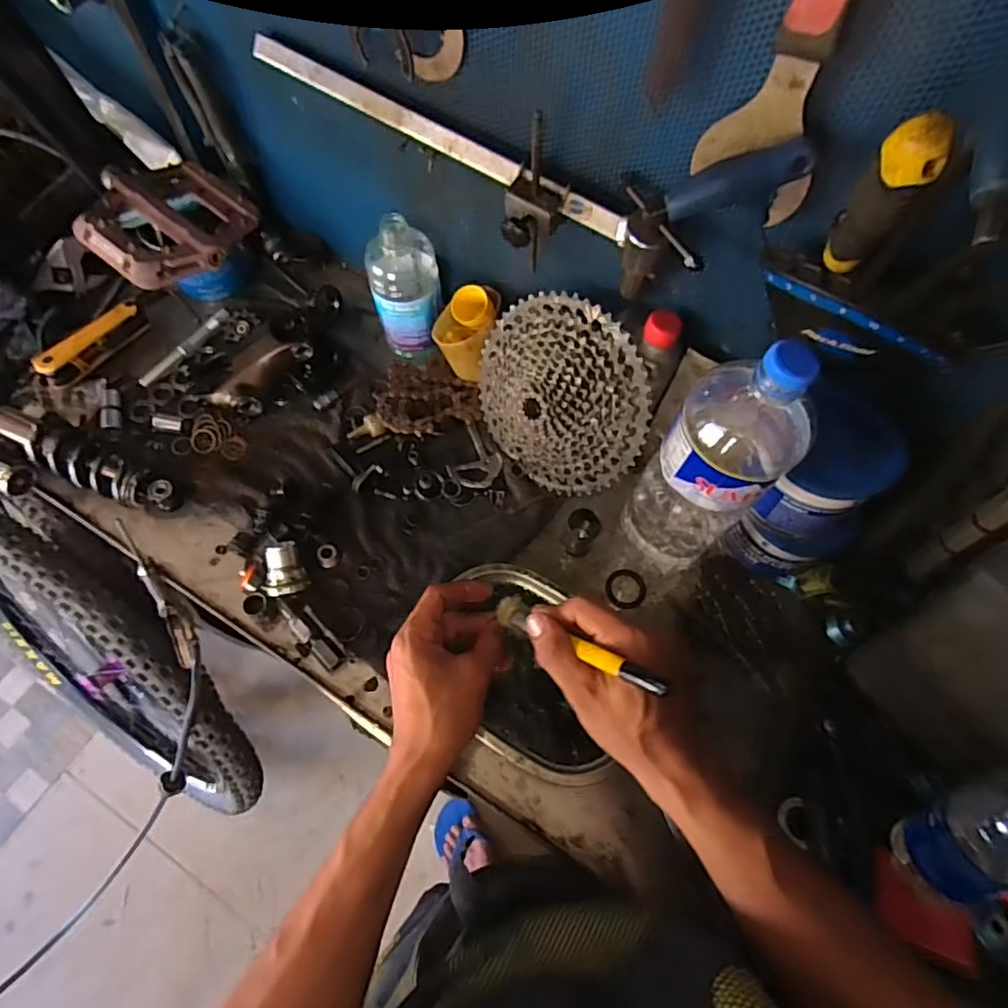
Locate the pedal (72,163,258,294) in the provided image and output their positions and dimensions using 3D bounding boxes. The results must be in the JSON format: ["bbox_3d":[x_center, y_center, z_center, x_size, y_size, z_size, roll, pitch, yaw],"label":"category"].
[{"bbox_3d":[-0.253,-0.211,0.440,0.102,0.028,0.109,34,70,13],"label":"pedal"}]

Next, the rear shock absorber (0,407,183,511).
[{"bbox_3d":[-0.451,-0.027,0.611,0.213,0.057,0.078,23,68,8],"label":"rear shock absorber"}]

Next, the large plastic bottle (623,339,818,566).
[{"bbox_3d":[0.167,-0.029,0.478,0.088,0.288,0.085,0,67,-1],"label":"large plastic bottle"}]

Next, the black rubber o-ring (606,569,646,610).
[{"bbox_3d":[0.126,0.087,0.613,0.042,0.008,0.041,0,67,-1],"label":"black rubber o-ring"}]

